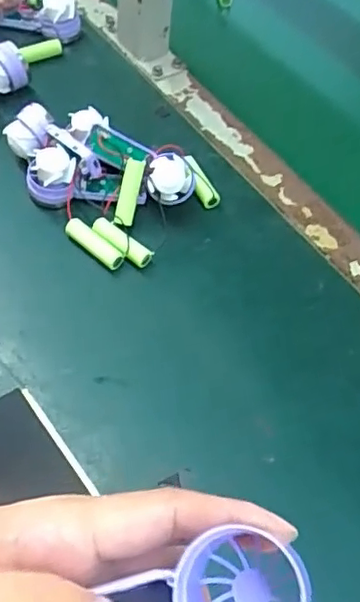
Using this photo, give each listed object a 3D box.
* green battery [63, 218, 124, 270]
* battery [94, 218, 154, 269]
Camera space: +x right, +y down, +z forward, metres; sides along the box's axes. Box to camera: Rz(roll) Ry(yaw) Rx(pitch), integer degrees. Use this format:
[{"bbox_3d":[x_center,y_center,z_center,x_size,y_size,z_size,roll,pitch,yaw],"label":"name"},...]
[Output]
[{"bbox_3d":[-0.064,-0.042,0.449,0.051,0.015,0.014,37,61,19],"label":"green battery"},{"bbox_3d":[-0.044,-0.043,0.450,0.052,0.013,0.015,37,61,18],"label":"battery"}]

